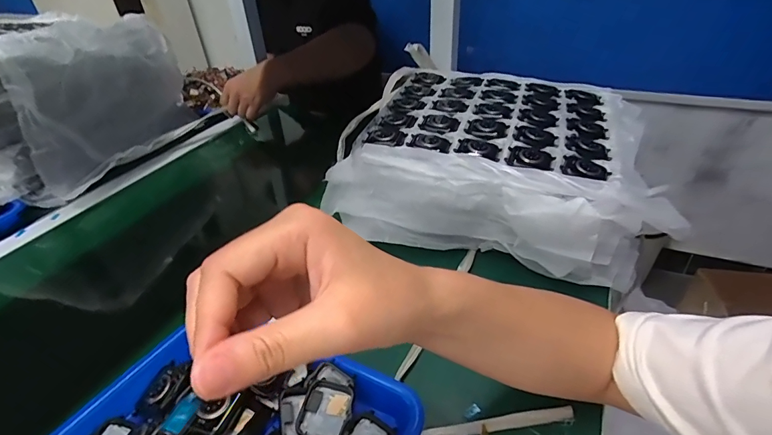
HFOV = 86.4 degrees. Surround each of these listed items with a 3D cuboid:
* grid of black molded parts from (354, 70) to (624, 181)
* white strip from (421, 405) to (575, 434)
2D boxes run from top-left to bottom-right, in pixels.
[{"bbox_3d":[0.134,-0.127,0.517,0.300,0.034,0.229,11,39,20],"label":"grid of black molded parts"},{"bbox_3d":[0.090,0.166,0.330,0.127,0.010,0.013,-8,36,-6],"label":"white strip"}]

